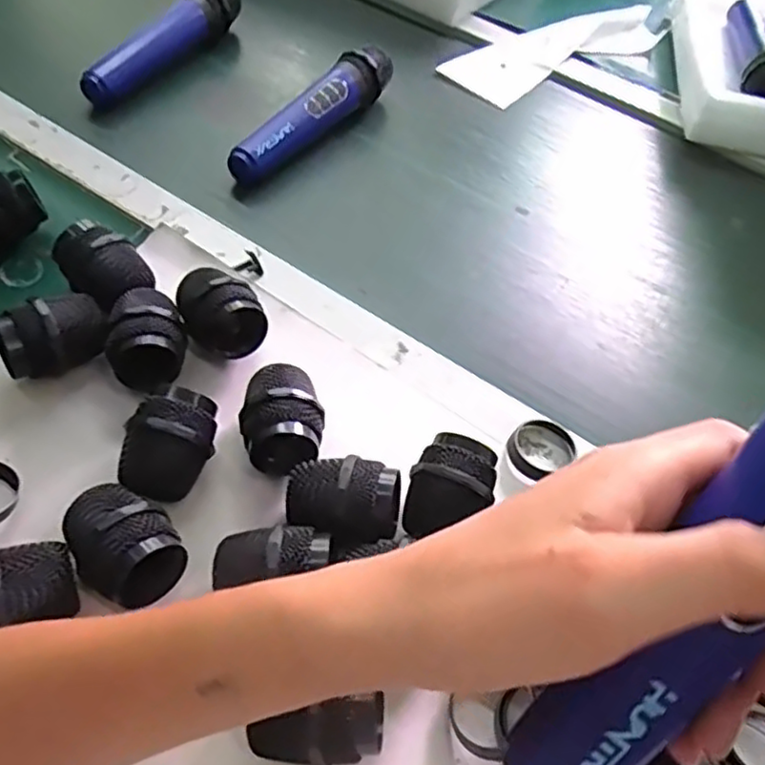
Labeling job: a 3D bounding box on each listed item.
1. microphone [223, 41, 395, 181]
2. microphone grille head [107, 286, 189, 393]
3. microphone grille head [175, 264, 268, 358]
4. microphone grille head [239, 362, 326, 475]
[{"bbox_3d":[-0.055,-0.234,0.598,0.042,0.050,0.207,31,56,14],"label":"microphone"},{"bbox_3d":[-0.146,-0.025,0.418,0.046,0.047,0.070,-7,56,-11],"label":"microphone grille head"},{"bbox_3d":[-0.107,-0.047,0.439,0.047,0.047,0.062,-22,60,-20],"label":"microphone grille head"},{"bbox_3d":[-0.058,0.023,0.395,0.047,0.043,0.067,1,55,-5],"label":"microphone grille head"}]

